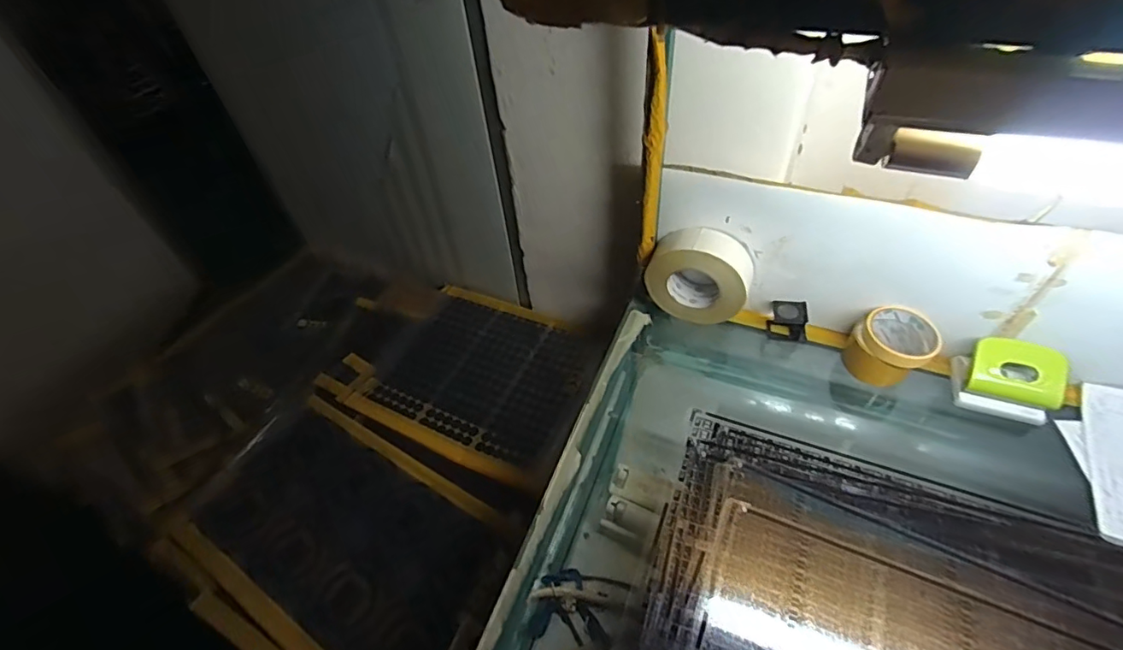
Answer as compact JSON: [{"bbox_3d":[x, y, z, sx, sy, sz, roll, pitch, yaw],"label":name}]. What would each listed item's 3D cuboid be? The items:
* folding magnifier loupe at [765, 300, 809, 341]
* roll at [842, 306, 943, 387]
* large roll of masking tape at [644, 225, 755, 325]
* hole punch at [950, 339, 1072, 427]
[{"bbox_3d":[0.340,-0.006,0.766,0.056,0.055,0.034,19,53,21],"label":"folding magnifier loupe"},{"bbox_3d":[0.450,0.031,0.699,0.095,0.070,0.095,-33,53,-22],"label":"roll"},{"bbox_3d":[0.204,-0.072,0.761,0.147,0.130,0.063,18,53,20],"label":"large roll of masking tape"},{"bbox_3d":[0.577,0.069,0.658,0.113,0.079,0.063,13,51,16],"label":"hole punch"}]

